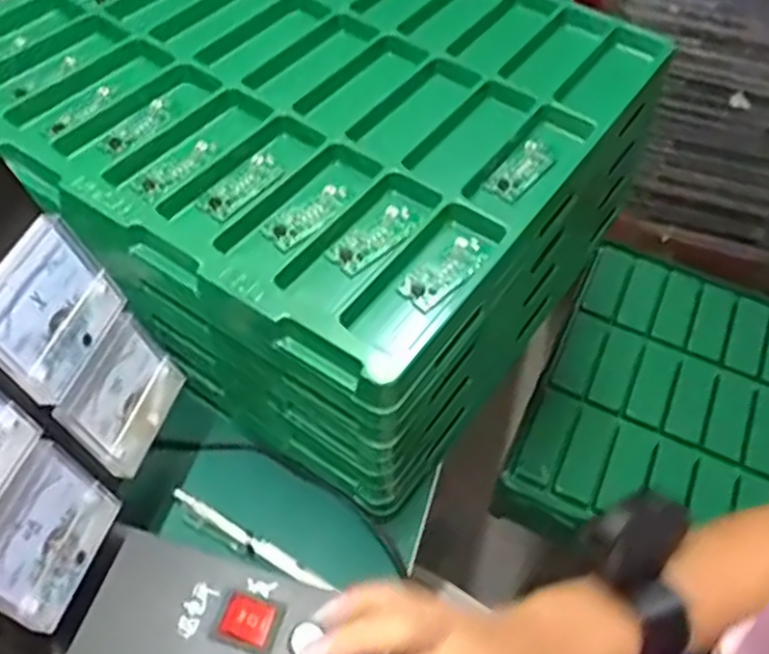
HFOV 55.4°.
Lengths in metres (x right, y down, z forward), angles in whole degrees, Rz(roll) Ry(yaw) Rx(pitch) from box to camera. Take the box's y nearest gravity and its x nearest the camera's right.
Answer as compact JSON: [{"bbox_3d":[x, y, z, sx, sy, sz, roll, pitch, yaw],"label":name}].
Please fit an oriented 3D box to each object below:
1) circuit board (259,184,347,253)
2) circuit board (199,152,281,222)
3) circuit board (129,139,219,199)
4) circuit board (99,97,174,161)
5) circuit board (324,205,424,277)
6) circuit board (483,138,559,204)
[{"bbox_3d":[-0.045,-0.064,0.420,0.023,0.004,0.057,36,58,20],"label":"circuit board"},{"bbox_3d":[-0.083,-0.083,0.431,0.025,0.004,0.058,24,57,19],"label":"circuit board"},{"bbox_3d":[-0.125,-0.094,0.439,0.018,0.009,0.058,34,58,19],"label":"circuit board"},{"bbox_3d":[-0.154,-0.127,0.458,0.015,0.005,0.063,23,55,12],"label":"circuit board"},{"bbox_3d":[-0.005,-0.051,0.413,0.060,0.004,0.024,-37,64,-27],"label":"circuit board"},{"bbox_3d":[0.085,-0.097,0.453,0.025,0.004,0.055,34,58,19],"label":"circuit board"}]

